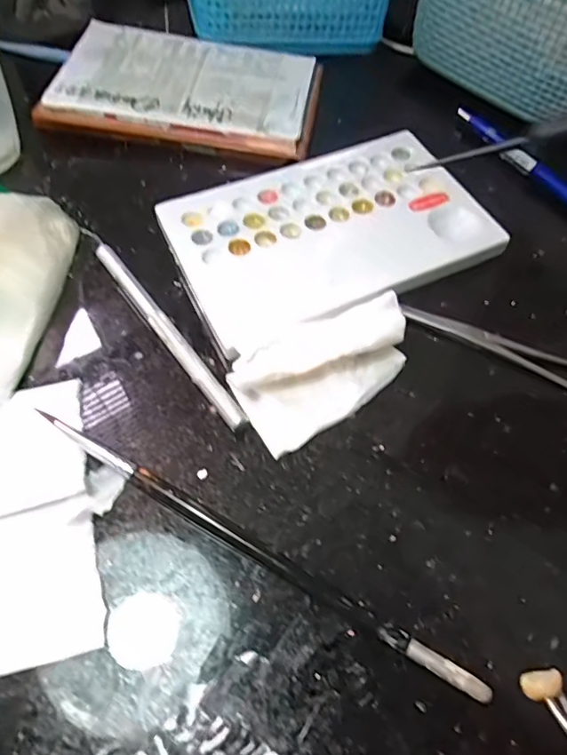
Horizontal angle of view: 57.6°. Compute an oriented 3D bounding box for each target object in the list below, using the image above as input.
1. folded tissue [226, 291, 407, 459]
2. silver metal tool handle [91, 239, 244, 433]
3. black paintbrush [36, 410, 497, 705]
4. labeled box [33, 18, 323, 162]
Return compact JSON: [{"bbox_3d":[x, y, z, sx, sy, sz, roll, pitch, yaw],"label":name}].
[{"bbox_3d":[0.018,-0.007,0.216,0.078,0.016,0.044,-30,69,-18],"label":"folded tissue"},{"bbox_3d":[-0.053,-0.022,0.228,0.008,0.004,0.116,-41,67,0],"label":"silver metal tool handle"},{"bbox_3d":[-0.013,0.058,0.184,0.180,0.008,0.008,29,65,11],"label":"black paintbrush"},{"bbox_3d":[-0.056,-0.174,0.312,0.149,0.018,0.093,10,62,1],"label":"labeled box"}]

